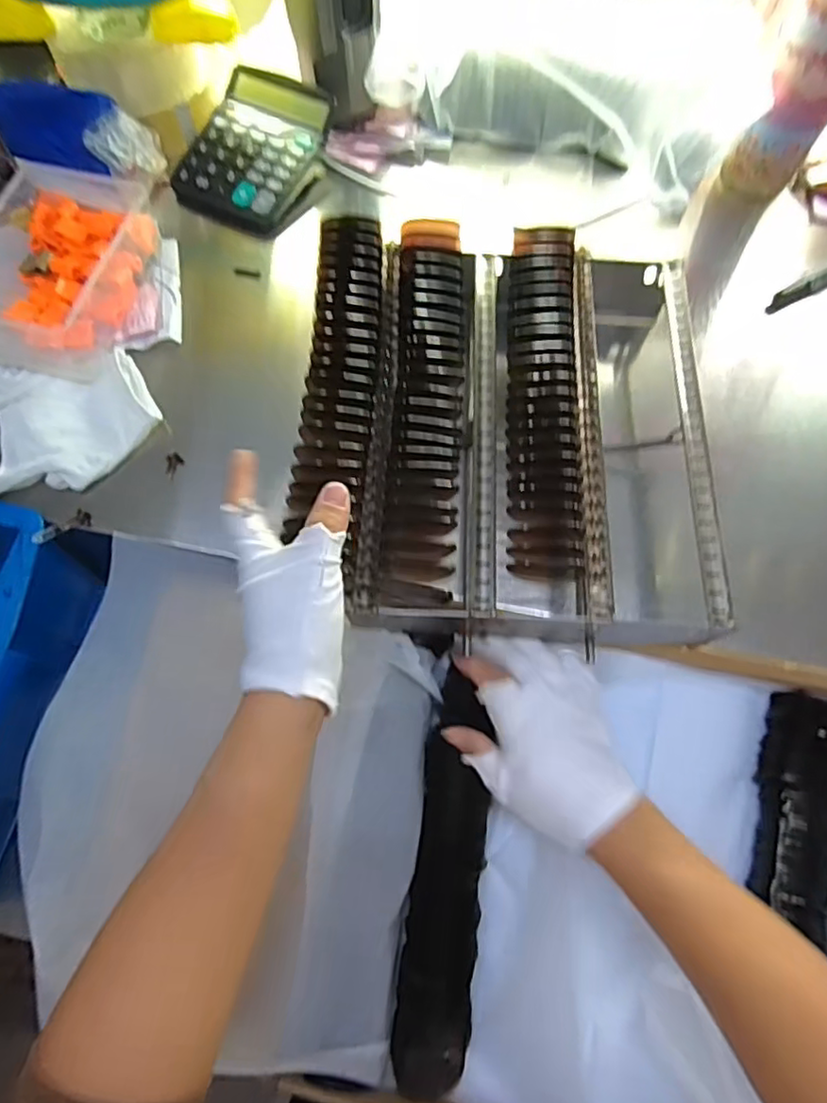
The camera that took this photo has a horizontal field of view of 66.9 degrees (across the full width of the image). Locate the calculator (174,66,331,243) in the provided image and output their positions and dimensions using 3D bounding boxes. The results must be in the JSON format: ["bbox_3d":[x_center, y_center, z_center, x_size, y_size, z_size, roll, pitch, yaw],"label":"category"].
[{"bbox_3d":[-0.154,-0.388,0.601,0.120,0.043,0.154,28,70,10],"label":"calculator"}]

